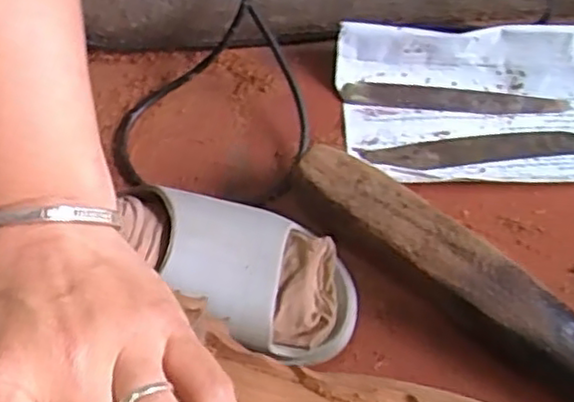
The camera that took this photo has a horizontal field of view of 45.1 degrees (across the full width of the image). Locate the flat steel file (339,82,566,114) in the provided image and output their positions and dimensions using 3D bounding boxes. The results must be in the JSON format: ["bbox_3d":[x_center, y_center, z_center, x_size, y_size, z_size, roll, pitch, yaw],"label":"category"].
[{"bbox_3d":[0.133,-0.082,0.550,0.175,0.004,0.016,5,64,3],"label":"flat steel file"}]

